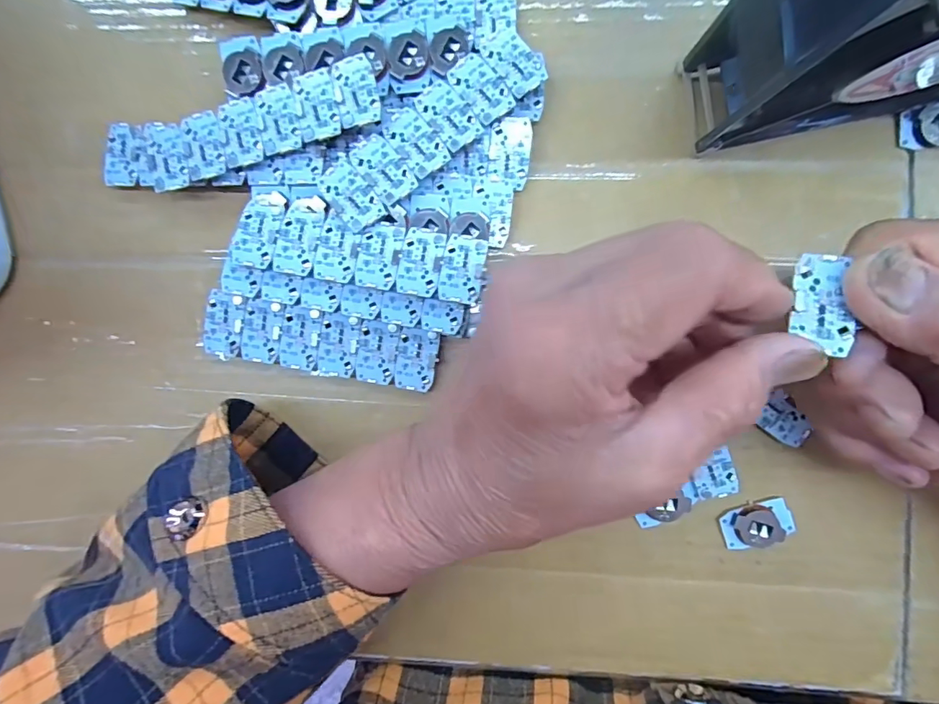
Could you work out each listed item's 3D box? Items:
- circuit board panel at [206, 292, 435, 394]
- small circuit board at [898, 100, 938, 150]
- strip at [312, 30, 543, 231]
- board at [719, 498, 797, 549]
[{"bbox_3d":[-0.068,-0.004,0.218,0.107,0.006,0.029,11,91,3],"label":"circuit board panel"},{"bbox_3d":[0.199,-0.096,0.201,0.027,0.006,0.020,-1,91,3],"label":"small circuit board"},{"bbox_3d":[-0.016,-0.096,0.204,0.106,0.004,0.029,-40,87,0],"label":"strip"},{"bbox_3d":[0.126,0.076,0.207,0.029,0.005,0.018,-19,90,3],"label":"board"}]

